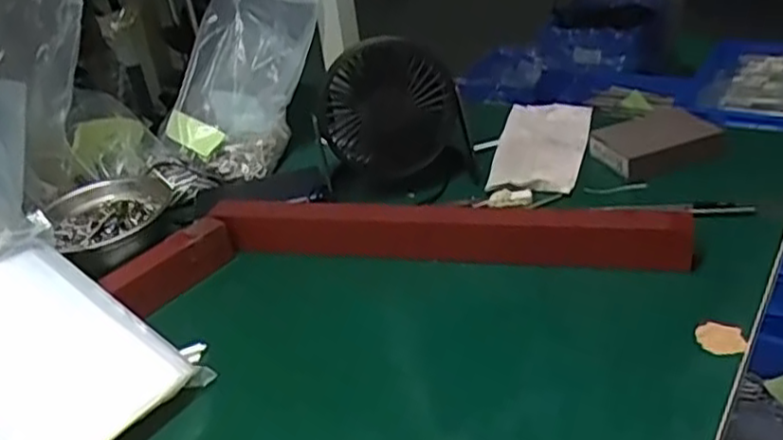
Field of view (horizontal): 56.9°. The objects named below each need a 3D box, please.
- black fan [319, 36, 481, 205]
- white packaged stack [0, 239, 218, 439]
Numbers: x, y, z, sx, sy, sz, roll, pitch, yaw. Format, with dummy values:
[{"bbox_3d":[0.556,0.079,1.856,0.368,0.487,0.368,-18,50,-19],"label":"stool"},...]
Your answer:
[{"bbox_3d":[0.006,-0.092,0.687,0.128,0.155,0.075,-24,34,-26],"label":"black fan"},{"bbox_3d":[-0.226,0.089,0.478,0.160,0.022,0.126,39,49,15],"label":"white packaged stack"}]

